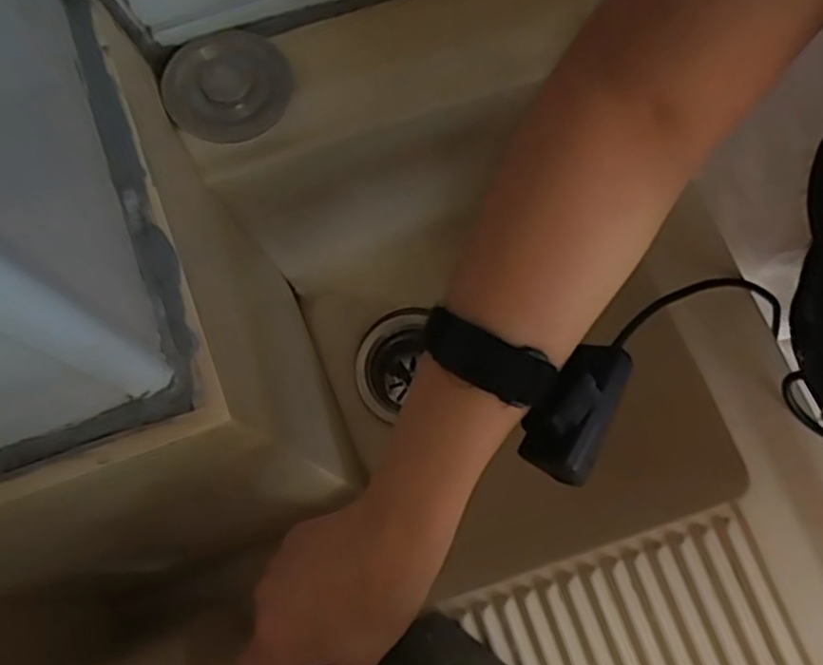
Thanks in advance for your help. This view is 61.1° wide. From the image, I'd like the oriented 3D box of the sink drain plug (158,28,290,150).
[{"bbox_3d":[-0.124,-0.166,0.471,0.083,0.016,0.076,0,72,-1],"label":"sink drain plug"}]

